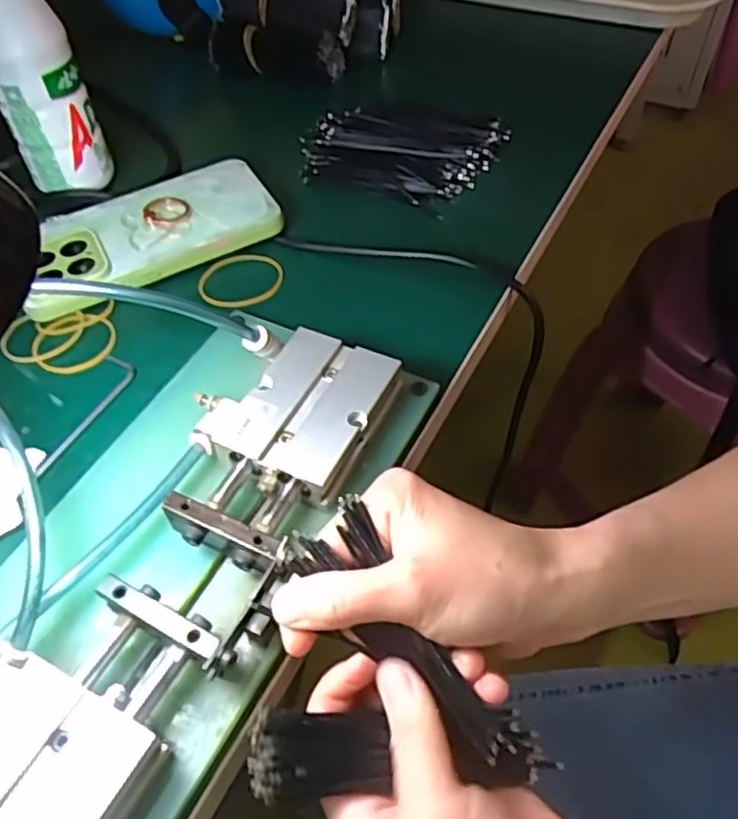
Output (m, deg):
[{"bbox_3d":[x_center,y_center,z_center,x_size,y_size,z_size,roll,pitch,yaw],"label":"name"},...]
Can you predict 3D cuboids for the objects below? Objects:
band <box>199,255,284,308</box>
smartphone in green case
[{"bbox_3d":[-0.072,-0.074,0.403,0.049,0.005,0.040,-31,58,-20],"label":"band"},{"bbox_3d":[-0.132,-0.108,0.418,0.145,0.014,0.078,-22,55,-15],"label":"smartphone in green case"}]

